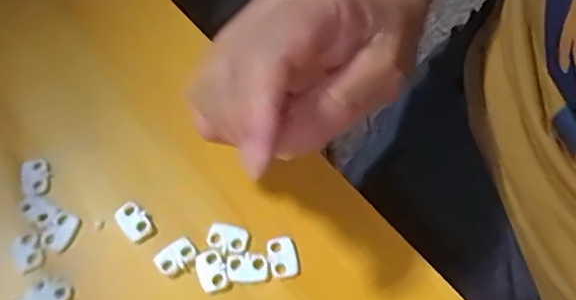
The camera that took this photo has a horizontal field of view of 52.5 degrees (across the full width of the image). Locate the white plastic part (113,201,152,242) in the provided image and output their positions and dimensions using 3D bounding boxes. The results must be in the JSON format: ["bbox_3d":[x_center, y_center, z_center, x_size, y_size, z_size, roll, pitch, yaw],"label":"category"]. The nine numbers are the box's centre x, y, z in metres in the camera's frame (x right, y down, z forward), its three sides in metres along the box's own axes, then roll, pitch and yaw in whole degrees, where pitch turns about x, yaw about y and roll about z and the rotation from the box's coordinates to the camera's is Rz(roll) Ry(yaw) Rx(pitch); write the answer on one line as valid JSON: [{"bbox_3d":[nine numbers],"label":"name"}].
[{"bbox_3d":[-0.072,0.033,0.271,0.013,0.004,0.018,-36,68,-16],"label":"white plastic part"}]

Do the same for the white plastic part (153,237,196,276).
[{"bbox_3d":[-0.051,0.047,0.262,0.018,0.004,0.012,-33,68,-15],"label":"white plastic part"}]

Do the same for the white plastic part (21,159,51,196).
[{"bbox_3d":[-0.123,0.014,0.284,0.014,0.005,0.019,-17,64,-8],"label":"white plastic part"}]

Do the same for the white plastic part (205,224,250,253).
[{"bbox_3d":[-0.028,0.040,0.268,0.019,0.004,0.013,13,64,7],"label":"white plastic part"}]

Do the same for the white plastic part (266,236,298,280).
[{"bbox_3d":[-0.003,0.049,0.264,0.013,0.004,0.019,-11,64,-5],"label":"white plastic part"}]

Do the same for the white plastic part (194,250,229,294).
[{"bbox_3d":[-0.034,0.053,0.259,0.012,0.004,0.018,-22,65,-11],"label":"white plastic part"}]

